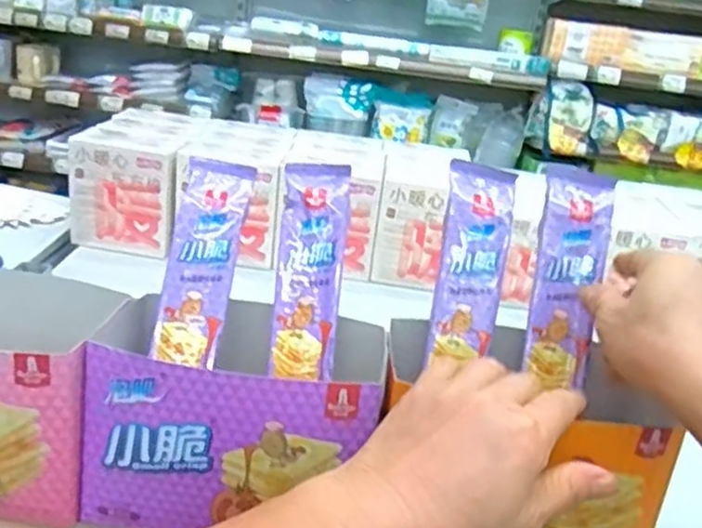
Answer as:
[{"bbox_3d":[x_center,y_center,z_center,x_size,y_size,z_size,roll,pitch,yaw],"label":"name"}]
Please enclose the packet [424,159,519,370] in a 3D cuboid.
[{"bbox_3d":[0.076,-0.003,0.448,0.040,0.123,0.014,10,-9,6],"label":"packet"}]

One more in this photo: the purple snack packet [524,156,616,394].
[{"bbox_3d":[0.136,0.006,0.446,0.040,0.134,0.020,10,-5,5],"label":"purple snack packet"}]

